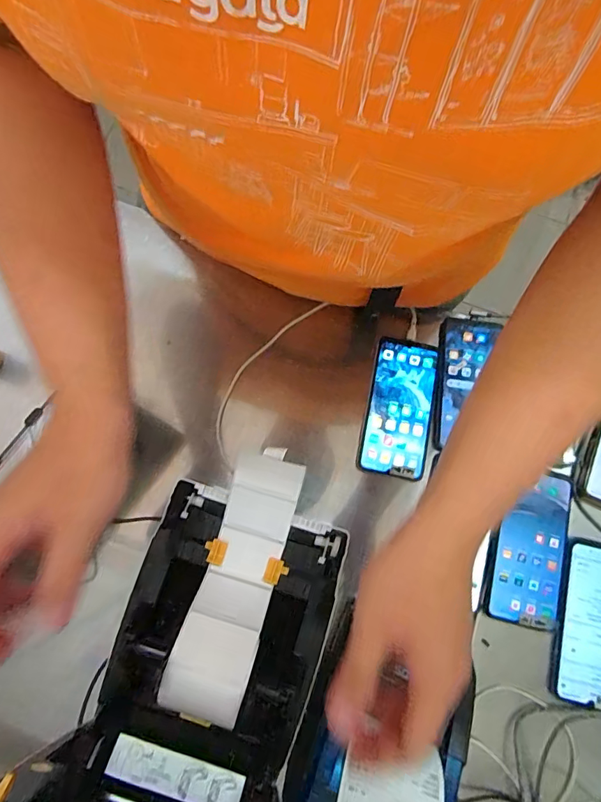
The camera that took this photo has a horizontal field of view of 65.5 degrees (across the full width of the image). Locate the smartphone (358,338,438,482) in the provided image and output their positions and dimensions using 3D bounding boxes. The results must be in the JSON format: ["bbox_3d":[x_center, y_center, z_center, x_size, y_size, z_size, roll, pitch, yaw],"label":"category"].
[{"bbox_3d":[0.114,0.005,0.543,0.073,0.012,0.164,12,76,2],"label":"smartphone"}]

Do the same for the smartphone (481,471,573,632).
[{"bbox_3d":[0.244,0.155,0.502,0.073,0.012,0.159,17,76,3],"label":"smartphone"}]

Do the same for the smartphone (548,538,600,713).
[{"bbox_3d":[0.305,0.229,0.484,0.079,0.015,0.159,16,76,3],"label":"smartphone"}]

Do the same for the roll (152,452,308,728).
[{"bbox_3d":[-0.054,0.150,0.406,0.066,0.058,0.204,16,76,3],"label":"roll"}]

